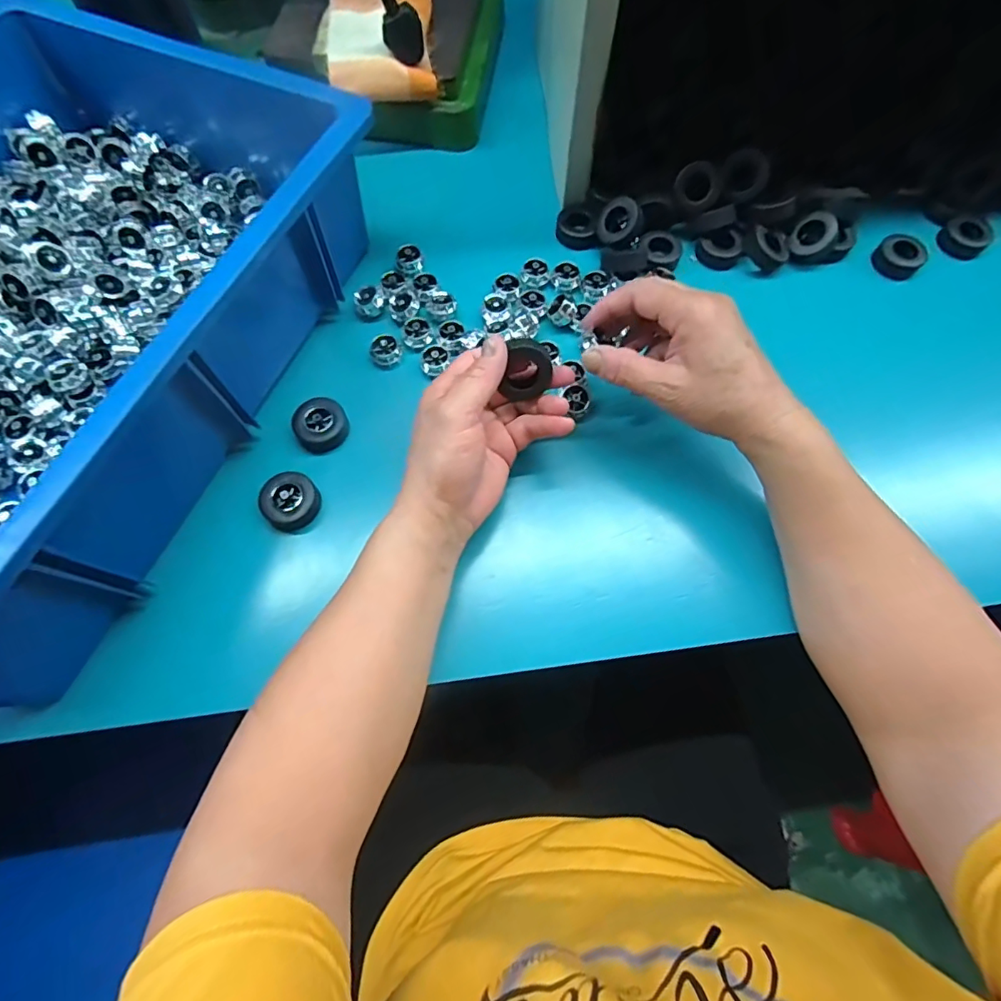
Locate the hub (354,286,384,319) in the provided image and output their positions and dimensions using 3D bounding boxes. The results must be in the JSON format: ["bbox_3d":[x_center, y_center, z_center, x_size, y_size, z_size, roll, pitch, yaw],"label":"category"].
[{"bbox_3d":[-0.106,-0.160,0.412,0.021,0.015,0.018,-21,73,-8],"label":"hub"}]

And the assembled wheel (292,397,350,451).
[{"bbox_3d":[-0.129,-0.055,0.368,0.036,0.014,0.036,0,71,-1],"label":"assembled wheel"}]

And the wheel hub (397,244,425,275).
[{"bbox_3d":[-0.075,-0.201,0.426,0.022,0.011,0.023,0,71,-1],"label":"wheel hub"}]

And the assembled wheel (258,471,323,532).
[{"bbox_3d":[-0.142,0.000,0.346,0.037,0.017,0.035,0,71,-1],"label":"assembled wheel"}]

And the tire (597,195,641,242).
[{"bbox_3d":[0.098,-0.232,0.424,0.036,0.016,0.036,-26,79,35],"label":"tire"}]

